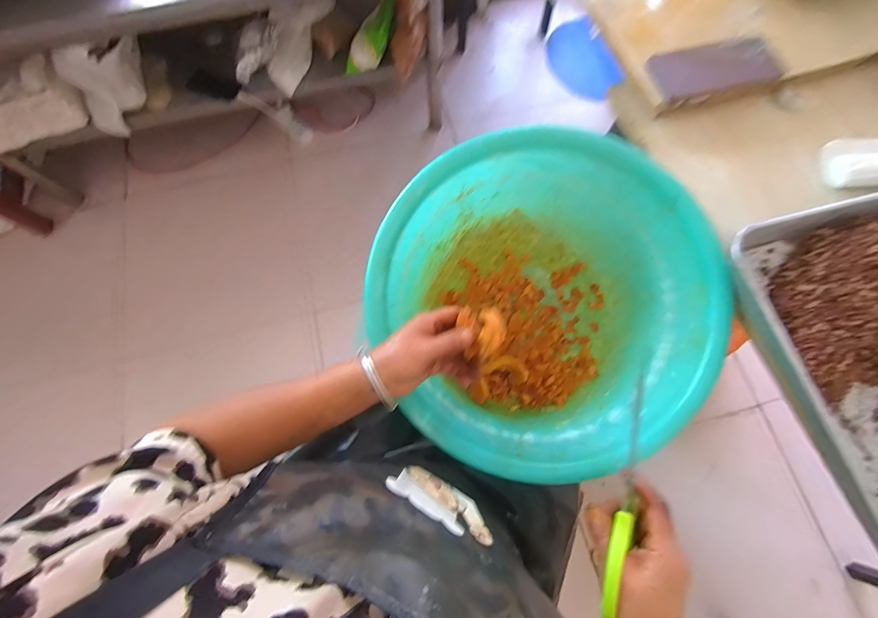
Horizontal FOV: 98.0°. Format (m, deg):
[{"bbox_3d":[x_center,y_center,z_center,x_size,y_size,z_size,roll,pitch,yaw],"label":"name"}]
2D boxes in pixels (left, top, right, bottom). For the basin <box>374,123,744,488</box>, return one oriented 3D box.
[{"bbox_3d":[0.137,-0.002,0.524,0.379,0.215,0.399,0,71,1],"label":"basin"}]

